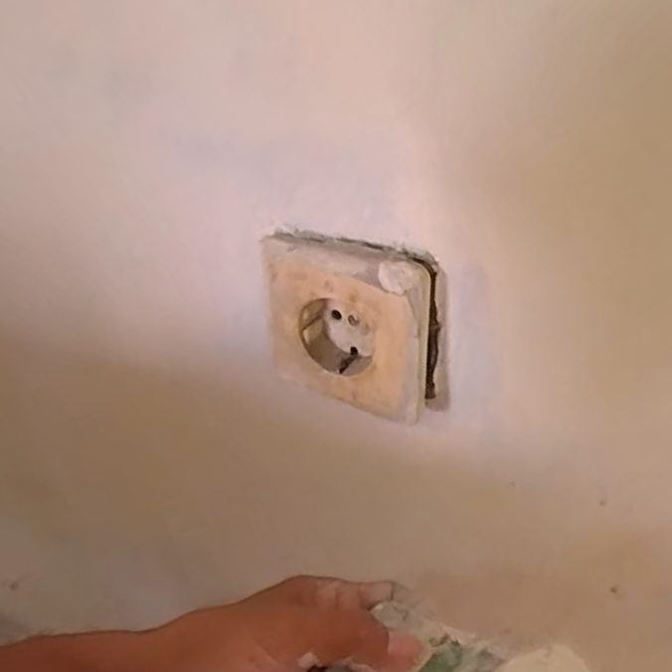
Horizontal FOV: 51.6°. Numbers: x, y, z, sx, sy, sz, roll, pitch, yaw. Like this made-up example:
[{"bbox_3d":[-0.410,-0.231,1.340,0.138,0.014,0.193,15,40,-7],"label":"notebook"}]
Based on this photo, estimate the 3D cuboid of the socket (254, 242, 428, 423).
[{"bbox_3d":[0.006,-0.005,0.315,0.076,0.074,0.025,14,41,28],"label":"socket"}]

